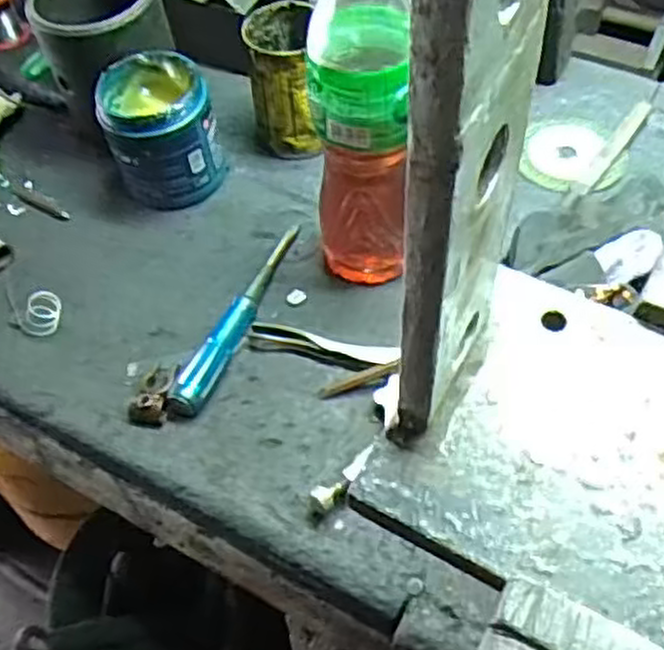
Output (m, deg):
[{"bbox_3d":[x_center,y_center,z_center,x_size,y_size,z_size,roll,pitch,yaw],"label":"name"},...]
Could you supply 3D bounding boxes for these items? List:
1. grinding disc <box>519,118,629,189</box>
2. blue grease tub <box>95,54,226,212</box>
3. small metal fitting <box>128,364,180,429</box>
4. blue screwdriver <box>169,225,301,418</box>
[{"bbox_3d":[0.212,-0.157,0.716,0.095,0.011,0.113,-13,45,-7],"label":"grinding disc"},{"bbox_3d":[-0.146,-0.159,0.688,0.087,0.118,0.086,-2,53,2],"label":"blue grease tub"},{"bbox_3d":[-0.130,0.049,0.582,0.029,0.021,0.048,7,53,8],"label":"small metal fitting"},{"bbox_3d":[-0.073,-0.009,0.618,0.022,0.024,0.188,16,55,15],"label":"blue screwdriver"}]

